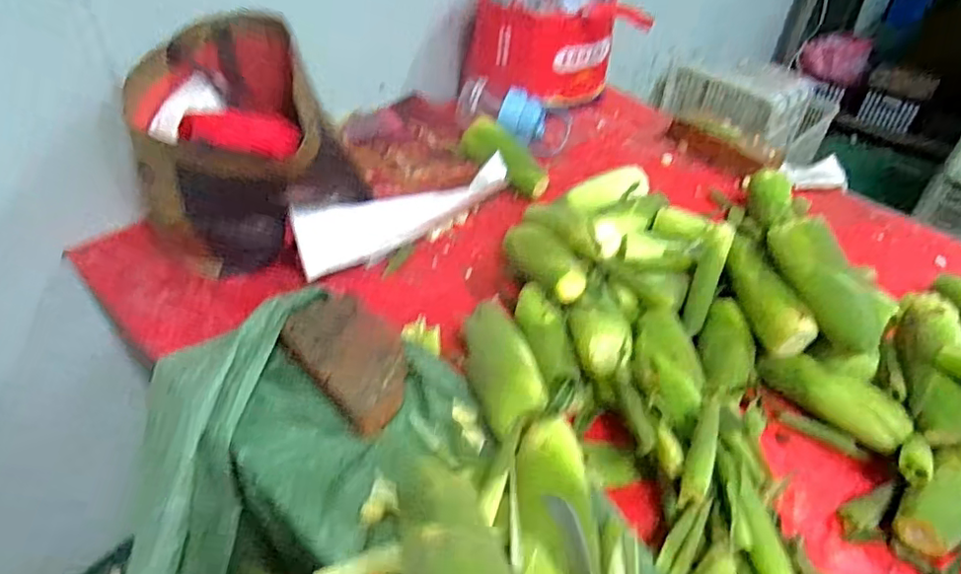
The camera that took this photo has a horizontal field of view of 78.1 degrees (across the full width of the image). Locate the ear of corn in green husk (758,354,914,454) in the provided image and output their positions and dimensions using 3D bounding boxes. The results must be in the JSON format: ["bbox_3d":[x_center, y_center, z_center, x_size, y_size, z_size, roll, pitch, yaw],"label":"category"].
[{"bbox_3d":[0.441,0.139,0.746,0.174,0.045,0.062,32,48,28],"label":"ear of corn in green husk"}]

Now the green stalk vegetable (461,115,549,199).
[{"bbox_3d":[0.038,-0.235,1.072,0.190,0.066,0.067,43,53,18],"label":"green stalk vegetable"}]

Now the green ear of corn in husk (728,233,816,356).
[{"bbox_3d":[0.385,0.011,0.801,0.056,0.063,0.165,-4,42,-10],"label":"green ear of corn in husk"}]

